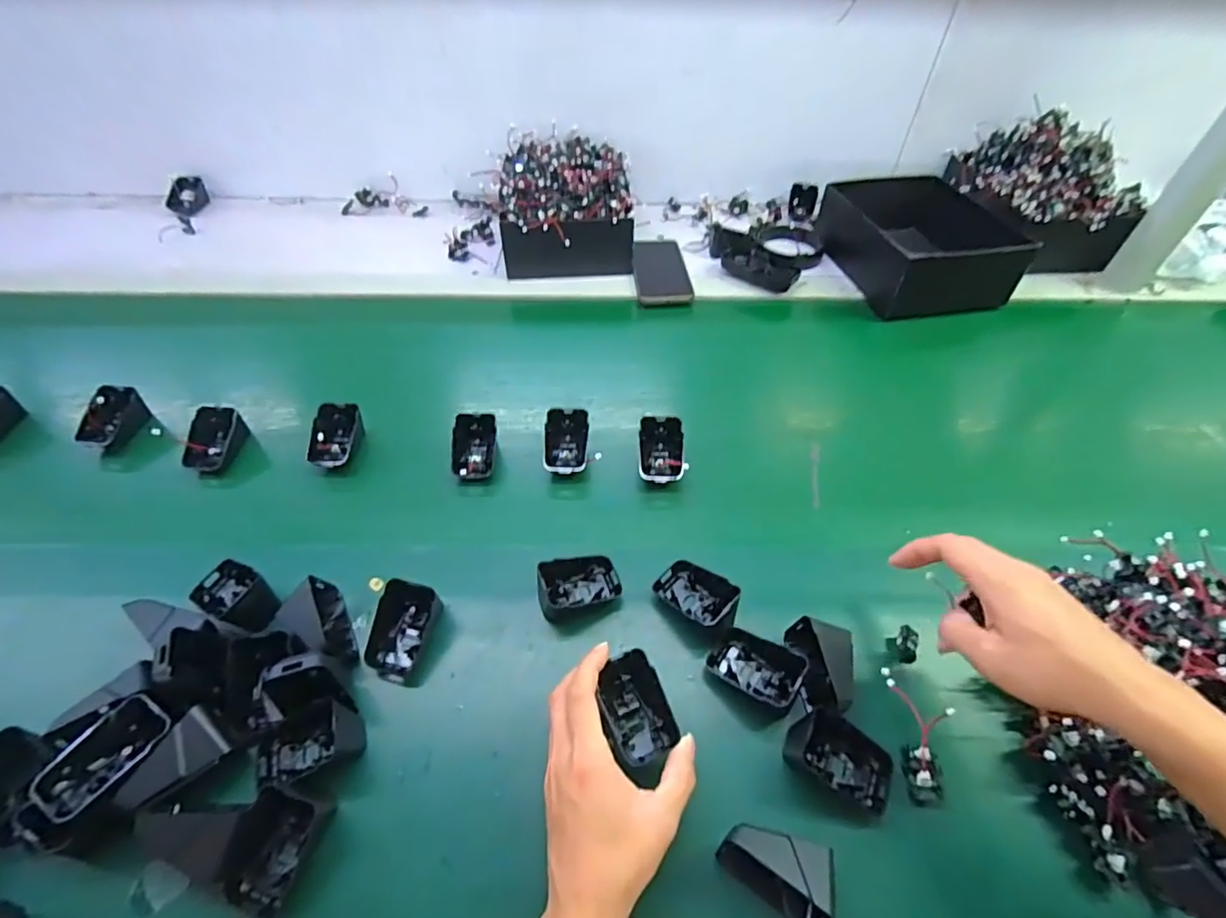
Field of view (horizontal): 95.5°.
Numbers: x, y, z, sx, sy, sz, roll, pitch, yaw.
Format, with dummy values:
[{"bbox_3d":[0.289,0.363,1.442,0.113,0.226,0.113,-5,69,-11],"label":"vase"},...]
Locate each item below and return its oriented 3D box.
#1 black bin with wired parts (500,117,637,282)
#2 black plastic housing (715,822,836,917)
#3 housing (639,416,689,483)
[{"bbox_3d":[-0.066,-0.367,0.799,0.174,0.087,0.246,-2,50,-2],"label":"black bin with wired parts"},{"bbox_3d":[0.100,0.258,0.346,0.064,0.049,0.041,12,51,9],"label":"black plastic housing"},{"bbox_3d":[0.048,-0.008,0.557,0.044,0.030,0.066,1,50,1],"label":"housing"}]

